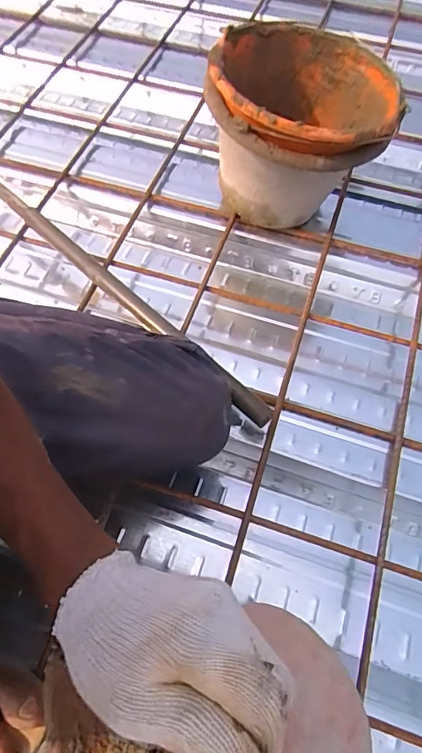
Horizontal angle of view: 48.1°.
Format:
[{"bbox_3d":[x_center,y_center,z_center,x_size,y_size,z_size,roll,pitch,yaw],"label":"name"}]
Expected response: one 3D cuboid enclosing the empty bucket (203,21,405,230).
[{"bbox_3d":[0.119,-0.328,0.672,0.225,0.214,0.234,0,61,0],"label":"empty bucket"}]

